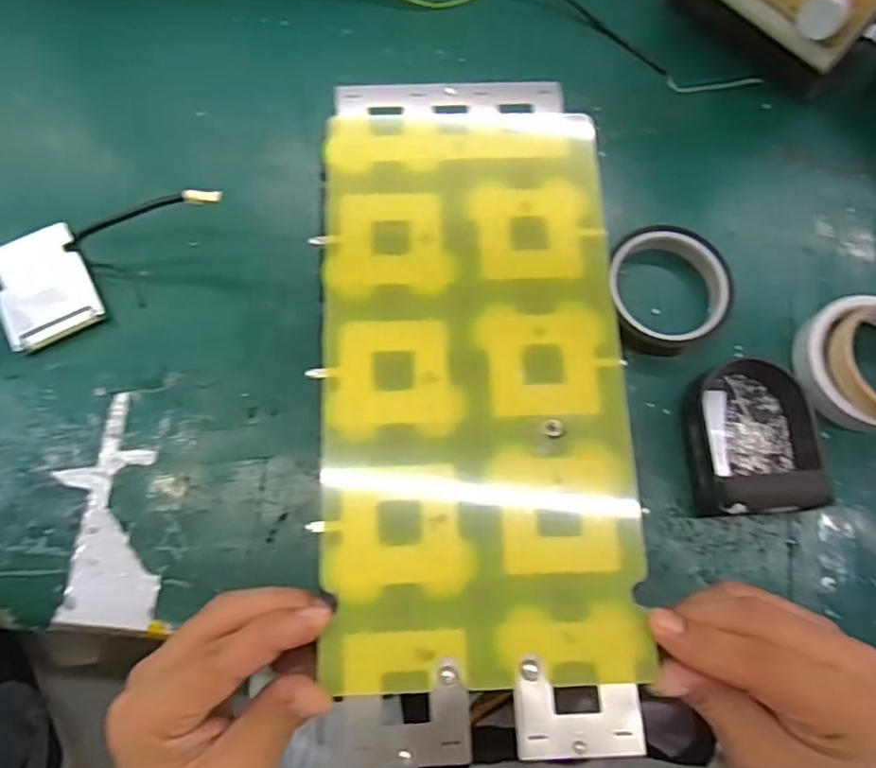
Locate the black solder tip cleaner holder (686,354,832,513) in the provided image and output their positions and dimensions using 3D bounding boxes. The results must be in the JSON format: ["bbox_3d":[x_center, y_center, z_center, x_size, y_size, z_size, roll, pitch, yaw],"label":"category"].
[{"bbox_3d":[0.206,0.035,0.424,0.077,0.032,0.099,-2,75,-2],"label":"black solder tip cleaner holder"}]

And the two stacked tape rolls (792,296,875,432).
[{"bbox_3d":[0.299,-0.013,0.437,0.099,0.035,0.091,0,75,-1],"label":"two stacked tape rolls"}]

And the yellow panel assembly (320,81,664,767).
[{"bbox_3d":[0.017,-0.006,0.299,0.137,0.004,0.315,-2,73,-2],"label":"yellow panel assembly"}]

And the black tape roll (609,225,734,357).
[{"bbox_3d":[0.161,-0.068,0.459,0.086,0.023,0.089,0,75,-1],"label":"black tape roll"}]

